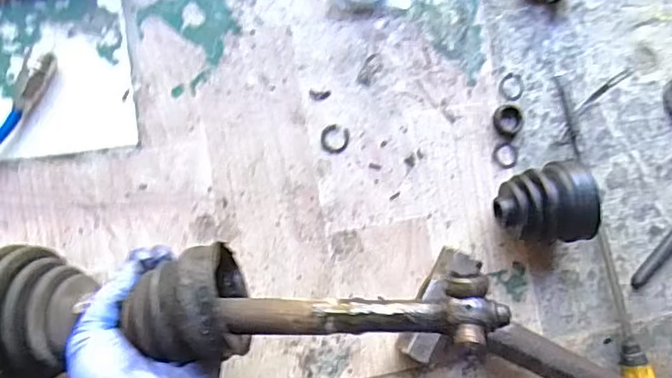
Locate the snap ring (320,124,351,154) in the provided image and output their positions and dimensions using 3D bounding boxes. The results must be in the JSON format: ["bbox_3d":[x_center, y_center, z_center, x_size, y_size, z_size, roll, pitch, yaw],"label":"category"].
[{"bbox_3d":[-0.001,-0.048,0.553,0.027,0.004,0.029,0,87,-8],"label":"snap ring"}]

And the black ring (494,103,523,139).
[{"bbox_3d":[0.176,-0.070,0.578,0.032,0.008,0.030,1,85,-9],"label":"black ring"}]

